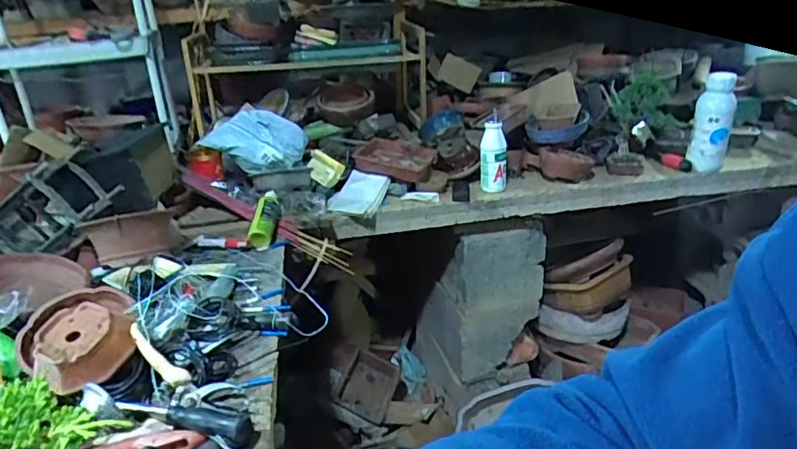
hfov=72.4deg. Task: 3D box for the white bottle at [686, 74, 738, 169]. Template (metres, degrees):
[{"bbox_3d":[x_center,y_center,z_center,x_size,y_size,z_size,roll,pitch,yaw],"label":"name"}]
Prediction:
[{"bbox_3d":[0.619,-0.200,1.073,0.064,0.197,0.051,14,30,35],"label":"white bottle"}]

